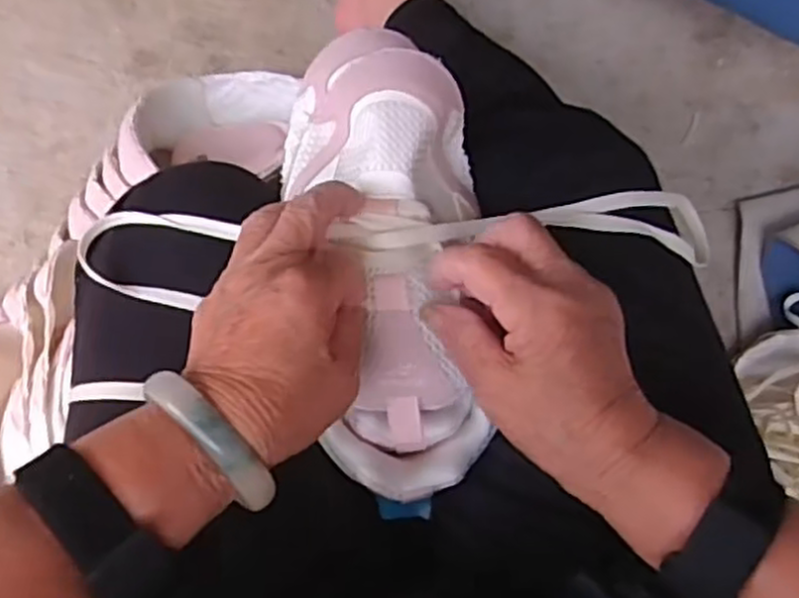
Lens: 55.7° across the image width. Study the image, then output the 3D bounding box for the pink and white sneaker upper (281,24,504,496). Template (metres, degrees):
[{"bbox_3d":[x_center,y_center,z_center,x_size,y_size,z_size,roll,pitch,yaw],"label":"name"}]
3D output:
[{"bbox_3d":[-0.006,-0.021,0.385,0.096,0.058,0.234,-6,84,2],"label":"pink and white sneaker upper"}]

